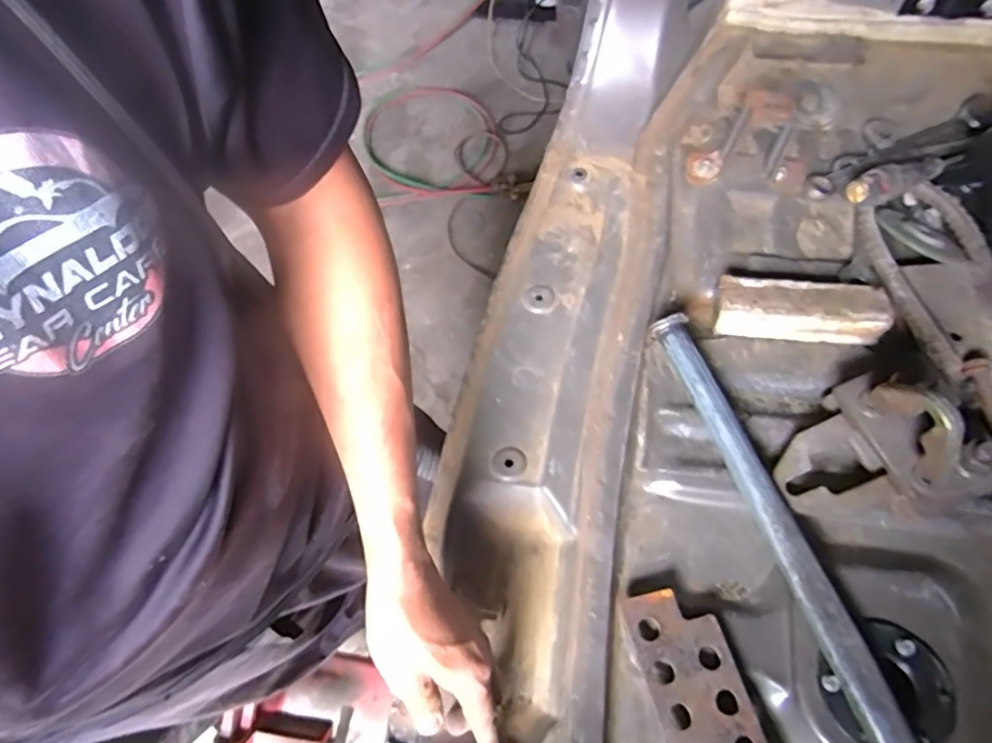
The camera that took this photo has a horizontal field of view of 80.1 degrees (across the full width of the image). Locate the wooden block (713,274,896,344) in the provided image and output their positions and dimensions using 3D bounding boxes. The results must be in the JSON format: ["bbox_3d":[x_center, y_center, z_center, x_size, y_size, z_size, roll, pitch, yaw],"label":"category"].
[{"bbox_3d":[0.284,-0.059,0.556,0.146,0.042,0.057,8,67,9],"label":"wooden block"}]

